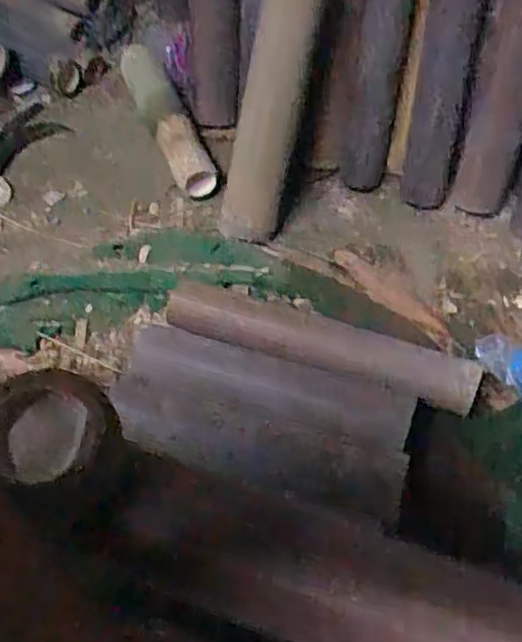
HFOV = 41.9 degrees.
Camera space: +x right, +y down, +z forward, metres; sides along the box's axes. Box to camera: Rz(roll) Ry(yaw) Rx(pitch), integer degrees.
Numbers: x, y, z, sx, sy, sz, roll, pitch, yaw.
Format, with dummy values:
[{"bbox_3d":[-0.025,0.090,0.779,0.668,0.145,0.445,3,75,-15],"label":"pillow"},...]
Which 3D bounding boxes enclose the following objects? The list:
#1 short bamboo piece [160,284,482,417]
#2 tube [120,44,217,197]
[{"bbox_3d":[0.068,0.027,0.853,0.389,0.066,0.064,17,57,13],"label":"short bamboo piece"},{"bbox_3d":[-0.154,-0.334,1.106,0.065,0.080,0.351,-19,56,-12],"label":"tube"}]

